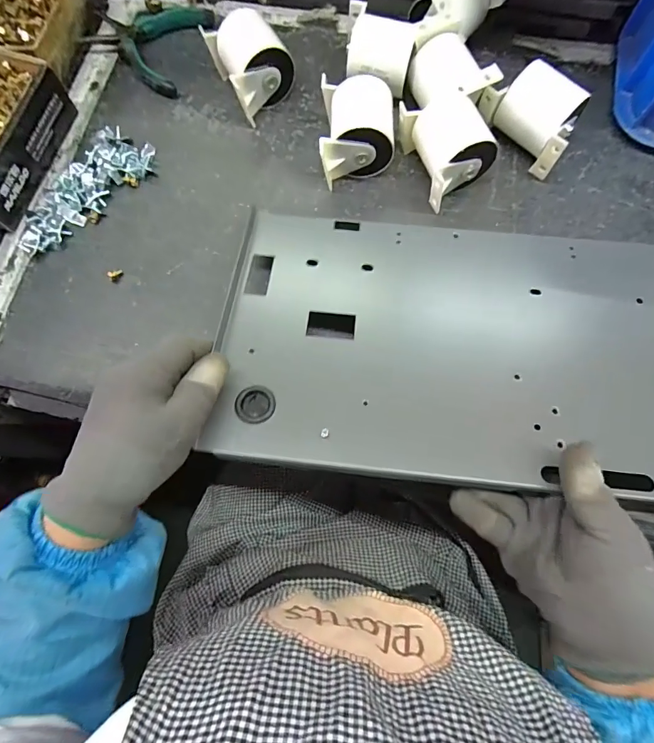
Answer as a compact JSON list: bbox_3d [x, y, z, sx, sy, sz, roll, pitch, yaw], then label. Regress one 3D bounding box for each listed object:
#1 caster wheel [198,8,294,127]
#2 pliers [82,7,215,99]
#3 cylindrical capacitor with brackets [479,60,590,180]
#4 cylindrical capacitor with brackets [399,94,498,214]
[{"bbox_3d":[-0.080,-0.328,0.429,0.072,0.054,0.092,-31,76,-6],"label":"caster wheel"},{"bbox_3d":[-0.217,-0.381,0.457,0.143,0.015,0.122,18,76,7],"label":"pliers"},{"bbox_3d":[0.204,-0.255,0.399,0.095,0.054,0.063,39,81,9],"label":"cylindrical capacitor with brackets"},{"bbox_3d":[0.118,-0.219,0.393,0.067,0.055,0.093,-21,75,-4],"label":"cylindrical capacitor with brackets"}]

